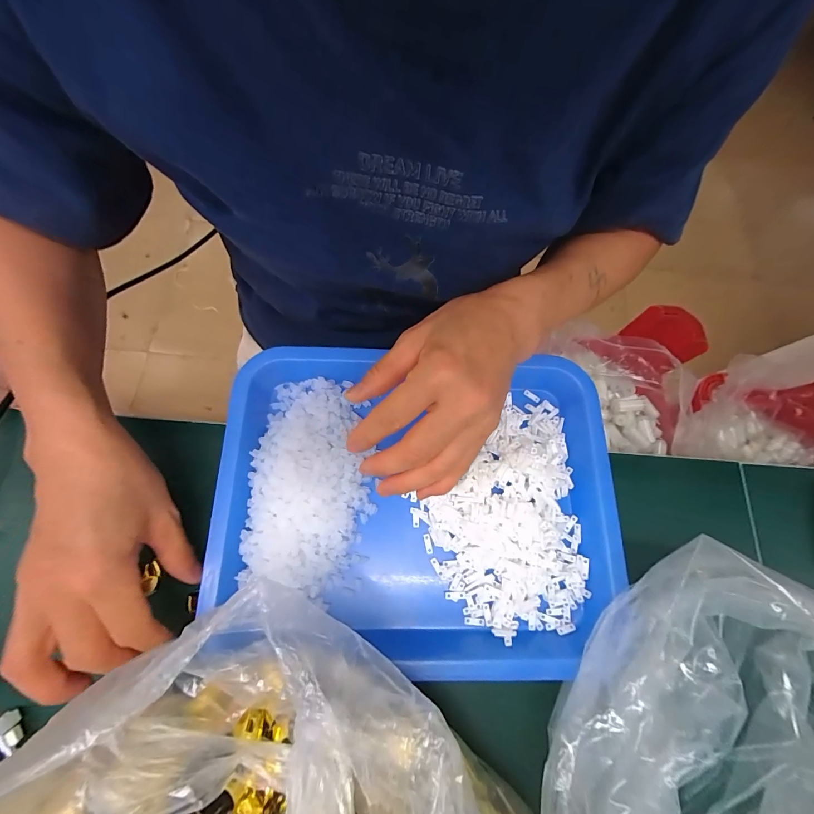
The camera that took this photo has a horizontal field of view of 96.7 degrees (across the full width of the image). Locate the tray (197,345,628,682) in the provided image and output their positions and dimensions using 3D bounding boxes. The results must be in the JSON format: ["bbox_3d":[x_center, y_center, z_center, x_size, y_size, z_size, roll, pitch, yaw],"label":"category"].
[{"bbox_3d":[0.010,0.067,0.269,0.277,0.037,0.226,3,72,0],"label":"tray"}]

